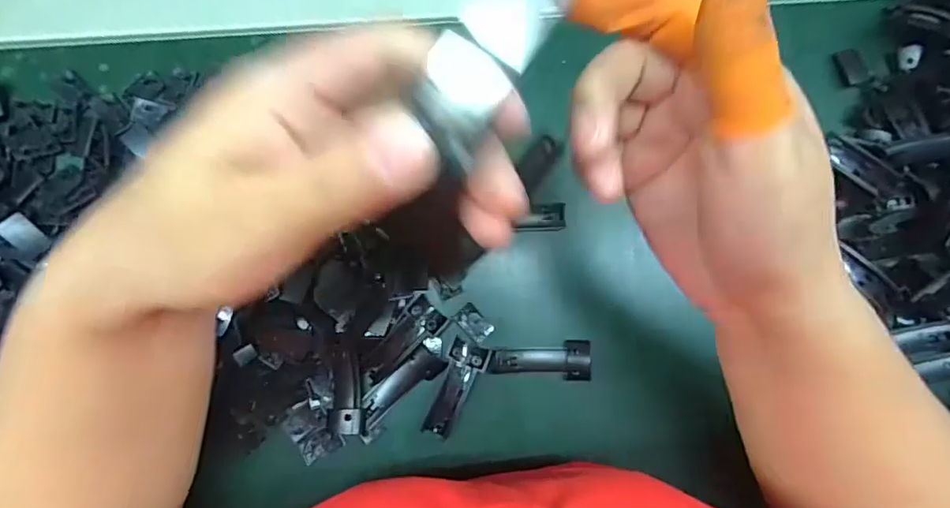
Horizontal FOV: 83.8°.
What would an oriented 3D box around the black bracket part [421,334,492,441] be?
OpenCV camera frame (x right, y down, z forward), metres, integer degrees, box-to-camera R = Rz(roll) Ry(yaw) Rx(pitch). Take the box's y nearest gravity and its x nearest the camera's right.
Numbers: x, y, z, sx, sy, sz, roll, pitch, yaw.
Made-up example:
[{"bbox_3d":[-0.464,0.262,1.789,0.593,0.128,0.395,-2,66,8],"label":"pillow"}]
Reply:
[{"bbox_3d":[-0.012,0.083,0.325,0.024,0.009,0.058,23,83,-1],"label":"black bracket part"}]

